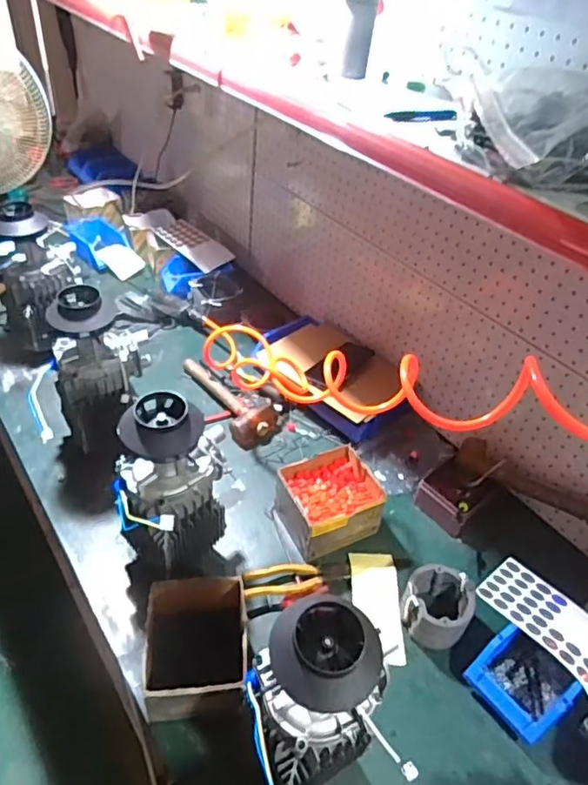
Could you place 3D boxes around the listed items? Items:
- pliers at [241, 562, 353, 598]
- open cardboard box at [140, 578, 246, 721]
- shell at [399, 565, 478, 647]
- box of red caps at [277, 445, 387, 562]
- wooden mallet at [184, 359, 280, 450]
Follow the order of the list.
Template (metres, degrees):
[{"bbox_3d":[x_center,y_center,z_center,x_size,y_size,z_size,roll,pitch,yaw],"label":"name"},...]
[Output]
[{"bbox_3d":[0.008,0.303,0.911,0.180,0.019,0.044,-4,43,-12],"label":"pliers"},{"bbox_3d":[-0.131,0.348,0.758,0.130,0.089,0.155,-4,43,-12],"label":"open cardboard box"},{"bbox_3d":[0.223,0.329,0.863,0.103,0.073,0.096,4,42,-4],"label":"shell"},{"bbox_3d":[0.061,0.192,0.985,0.155,0.095,0.149,-17,47,-25],"label":"box of red caps"},{"bbox_3d":[-0.145,0.000,1.205,0.104,0.055,0.284,-25,51,-31],"label":"wooden mallet"}]

